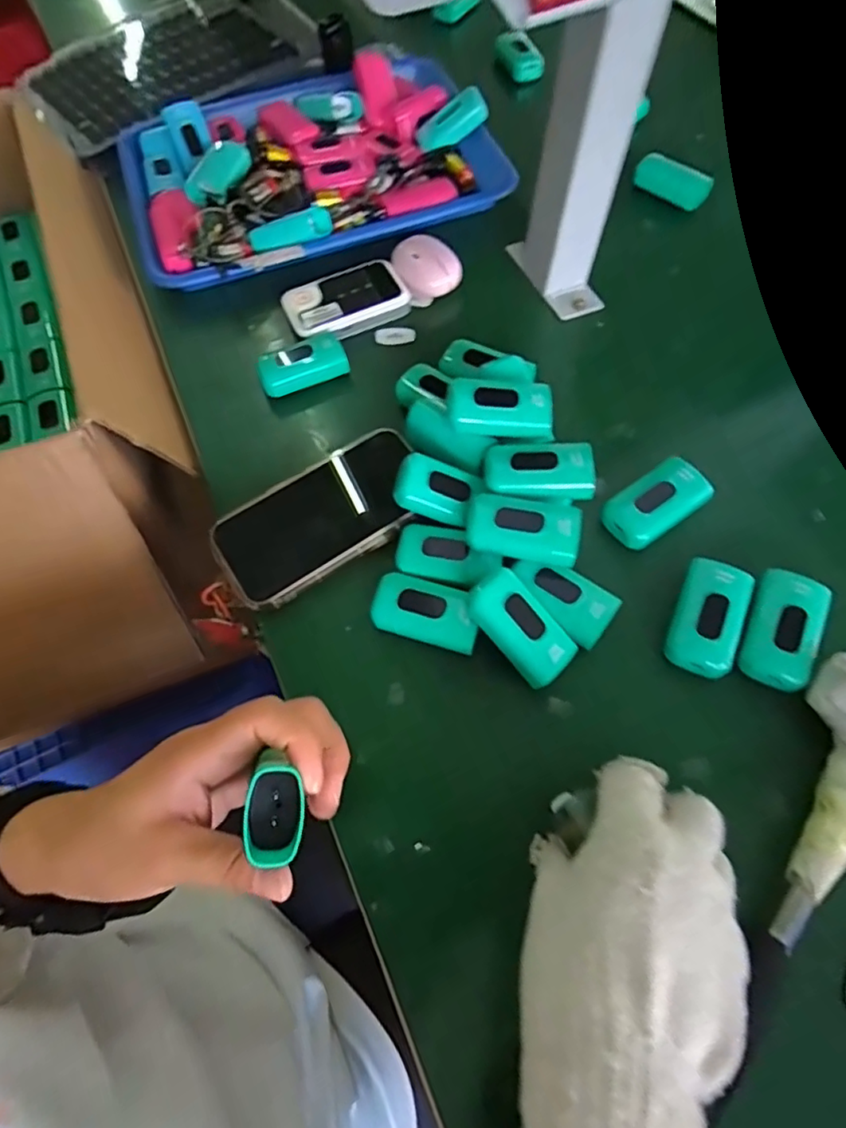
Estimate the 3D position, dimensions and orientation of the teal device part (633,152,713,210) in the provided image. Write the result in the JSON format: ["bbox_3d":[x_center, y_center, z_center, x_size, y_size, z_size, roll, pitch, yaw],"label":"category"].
[{"bbox_3d":[0.239,-0.366,0.553,0.070,0.022,0.027,32,68,14],"label":"teal device part"}]

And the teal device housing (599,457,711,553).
[{"bbox_3d":[0.154,-0.040,0.381,0.071,0.015,0.038,-32,68,-15],"label":"teal device housing"}]

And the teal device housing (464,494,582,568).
[{"bbox_3d":[0.062,-0.023,0.355,0.068,0.019,0.037,11,64,5],"label":"teal device housing"}]

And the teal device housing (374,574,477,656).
[{"bbox_3d":[0.002,0.028,0.350,0.064,0.017,0.035,16,65,7],"label":"teal device housing"}]

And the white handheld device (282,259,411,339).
[{"bbox_3d":[-0.064,-0.214,0.481,0.097,0.022,0.059,-26,67,-13],"label":"white handheld device"}]

